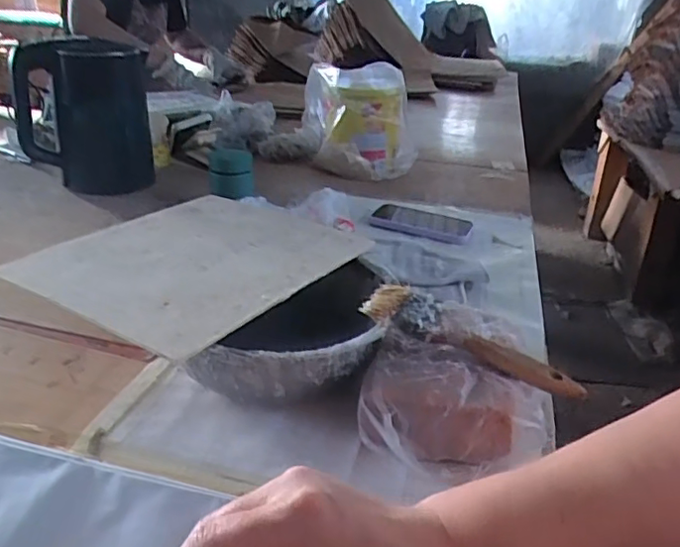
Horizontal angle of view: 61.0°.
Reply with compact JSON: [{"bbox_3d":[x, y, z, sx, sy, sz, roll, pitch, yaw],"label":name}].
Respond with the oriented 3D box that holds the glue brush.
[{"bbox_3d":[0.101,0.052,0.452,0.176,0.039,0.046,15,27,24],"label":"glue brush"}]

